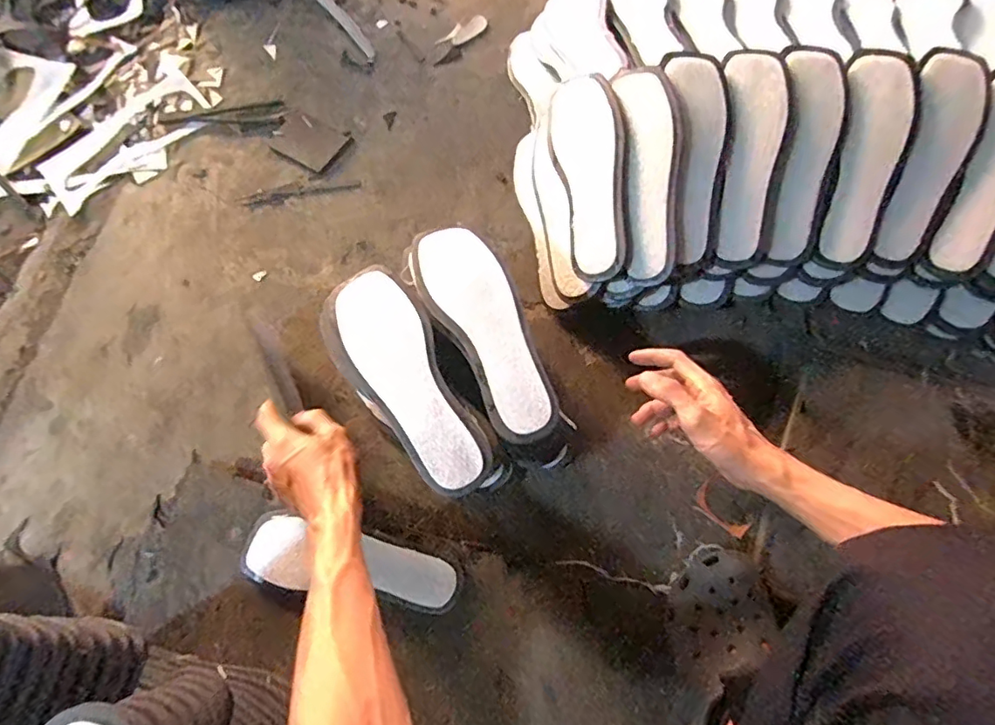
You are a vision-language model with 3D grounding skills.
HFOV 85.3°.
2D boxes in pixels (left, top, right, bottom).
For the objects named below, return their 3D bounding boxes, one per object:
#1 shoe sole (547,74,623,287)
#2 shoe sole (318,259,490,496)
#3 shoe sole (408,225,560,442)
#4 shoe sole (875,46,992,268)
[{"bbox_3d":[0.110,-0.215,0.627,0.086,0.014,0.234,-15,80,31],"label":"shoe sole"},{"bbox_3d":[-0.088,0.015,0.512,0.093,0.018,0.234,-30,74,-8],"label":"shoe sole"},{"bbox_3d":[-0.013,-0.036,0.531,0.081,0.012,0.238,-25,73,-7],"label":"shoe sole"},{"bbox_3d":[0.498,-0.229,0.618,0.081,0.027,0.239,15,96,6],"label":"shoe sole"}]

